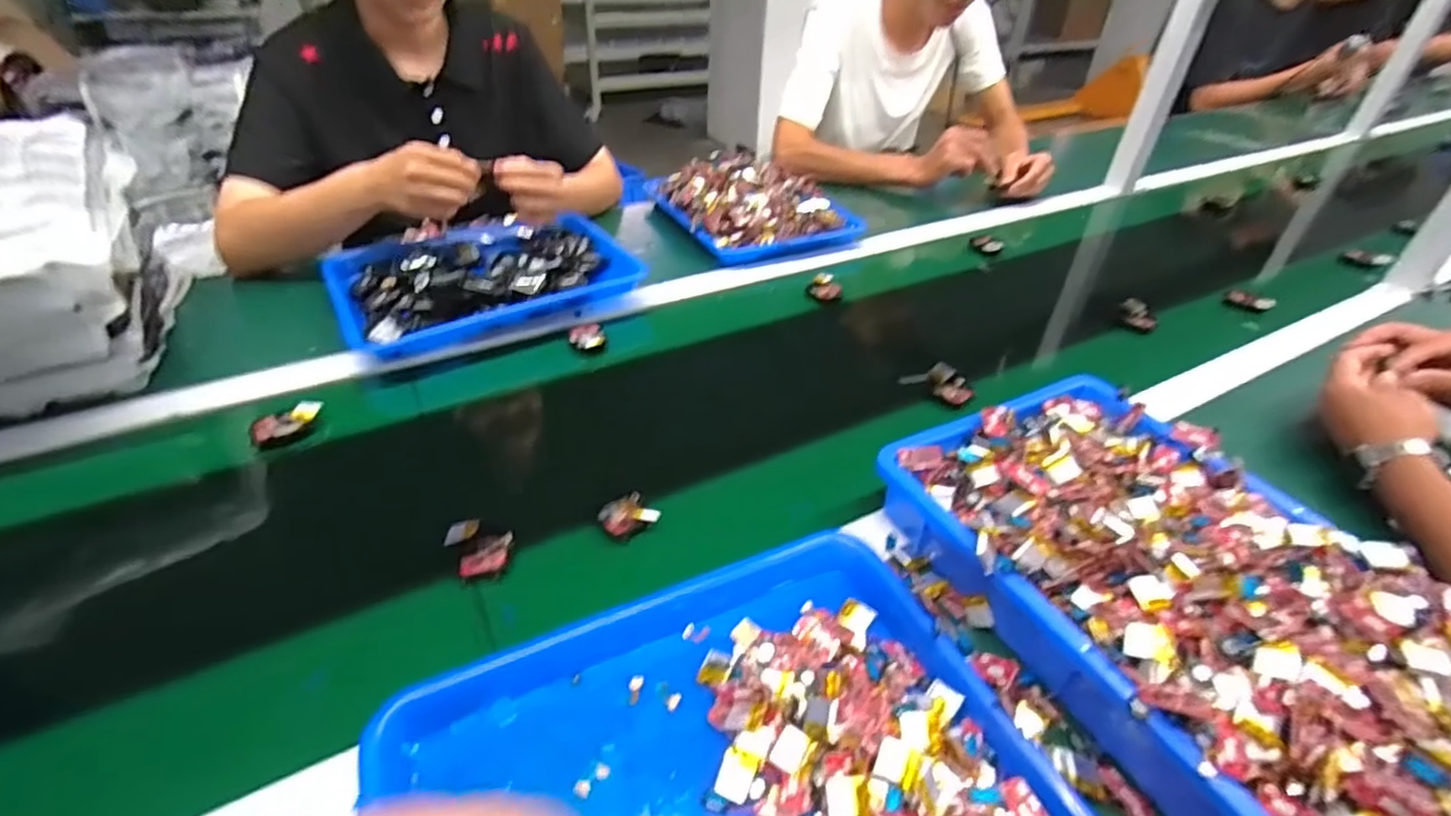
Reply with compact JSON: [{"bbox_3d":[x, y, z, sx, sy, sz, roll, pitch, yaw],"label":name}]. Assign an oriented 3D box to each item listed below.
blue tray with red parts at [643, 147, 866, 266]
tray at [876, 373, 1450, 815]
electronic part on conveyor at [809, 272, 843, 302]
[{"bbox_3d":[0.036,-0.319,0.964,0.237,0.071,0.281,-16,43,-23],"label":"blue tray with red parts"},{"bbox_3d":[0.304,0.122,0.412,0.245,0.078,0.373,-15,43,-22],"label":"tray"},{"bbox_3d":[0.130,-0.156,0.818,0.032,0.021,0.043,-6,40,-12],"label":"electronic part on conveyor"}]

